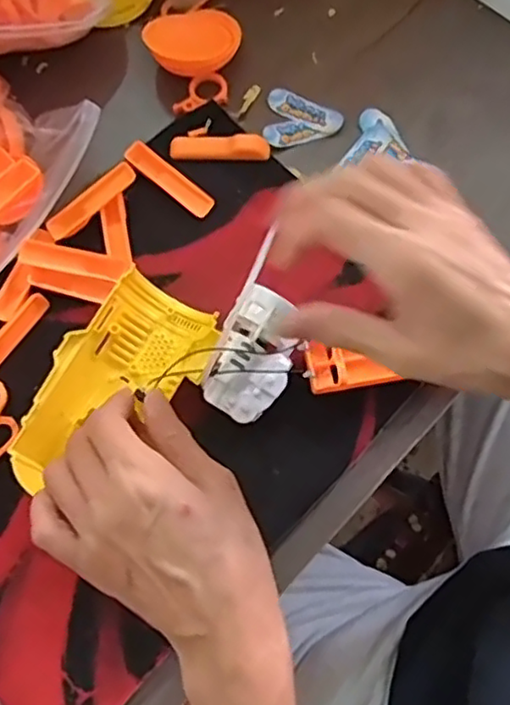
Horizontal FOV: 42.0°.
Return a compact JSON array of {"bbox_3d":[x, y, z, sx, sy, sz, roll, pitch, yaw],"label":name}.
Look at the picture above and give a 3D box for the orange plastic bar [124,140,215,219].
[{"bbox_3d":[-0.053,-0.109,0.414,0.063,0.009,0.016,37,79,9],"label":"orange plastic bar"}]

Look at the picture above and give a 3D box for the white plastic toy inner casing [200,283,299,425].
[{"bbox_3d":[-0.001,0.002,0.360,0.044,0.021,0.065,30,78,8],"label":"white plastic toy inner casing"}]

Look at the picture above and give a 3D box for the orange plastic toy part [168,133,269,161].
[{"bbox_3d":[-0.022,-0.131,0.423,0.063,0.010,0.015,2,75,1],"label":"orange plastic toy part"}]

